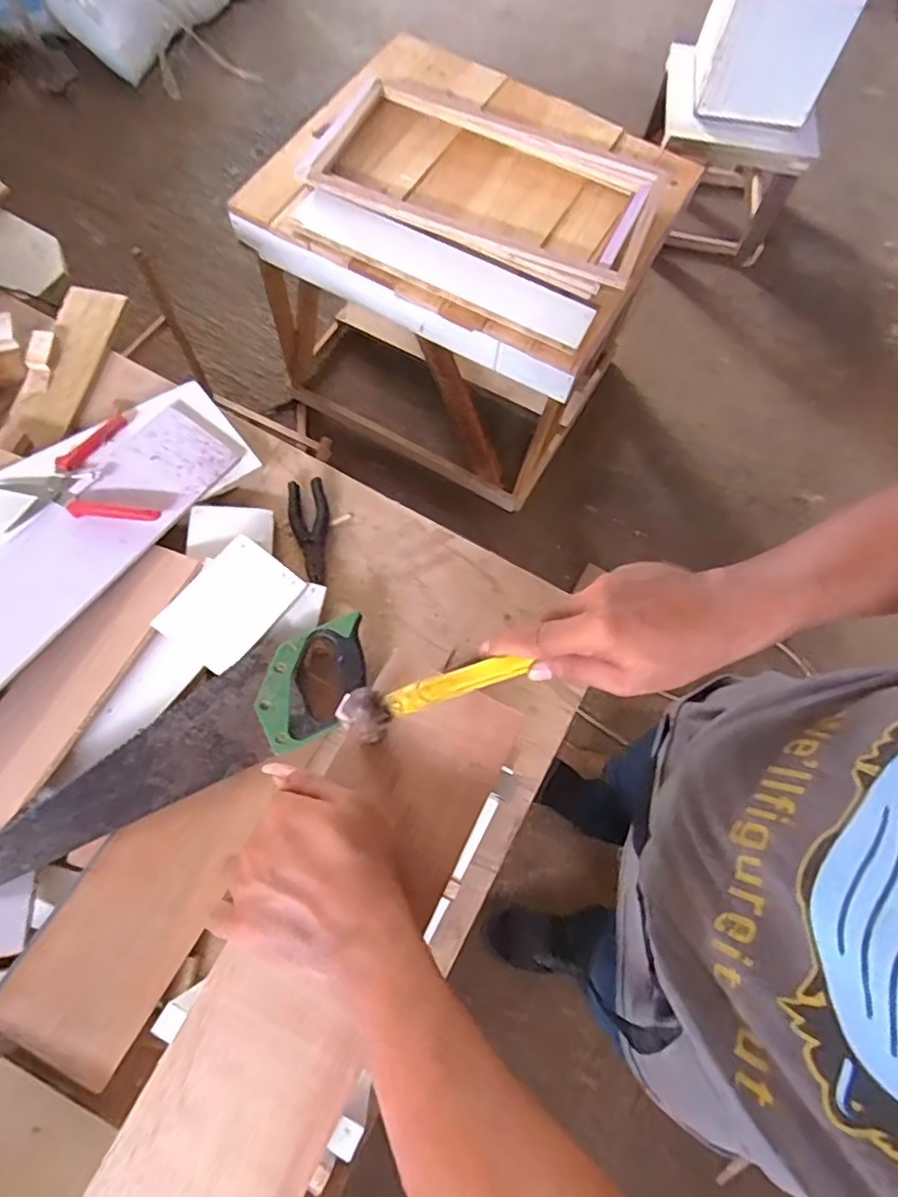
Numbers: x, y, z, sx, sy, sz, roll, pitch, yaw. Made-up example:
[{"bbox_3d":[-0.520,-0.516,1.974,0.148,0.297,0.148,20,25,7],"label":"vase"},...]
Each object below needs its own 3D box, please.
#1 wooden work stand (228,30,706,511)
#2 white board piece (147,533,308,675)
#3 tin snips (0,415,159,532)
[{"bbox_3d":[0.009,-0.741,1.504,0.829,0.631,0.593,27,70,8],"label":"wooden work stand"},{"bbox_3d":[-0.247,0.005,0.693,0.100,0.010,0.139,38,74,-1],"label":"white board piece"},{"bbox_3d":[-0.448,-0.140,0.729,0.149,0.024,0.152,-22,71,-11],"label":"tin snips"}]

